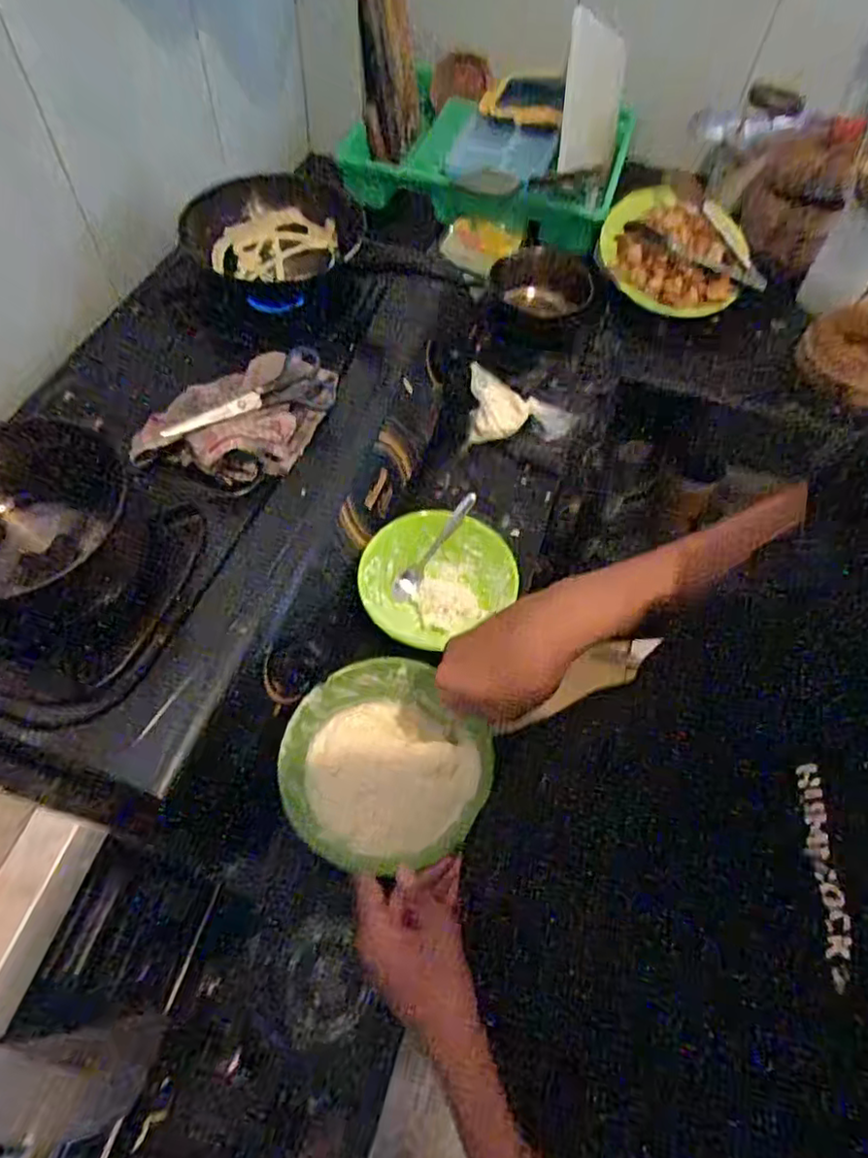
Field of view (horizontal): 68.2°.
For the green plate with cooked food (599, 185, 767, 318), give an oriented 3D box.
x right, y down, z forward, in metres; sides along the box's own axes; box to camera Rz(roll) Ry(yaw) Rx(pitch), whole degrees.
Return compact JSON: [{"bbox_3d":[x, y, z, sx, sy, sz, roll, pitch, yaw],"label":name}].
[{"bbox_3d":[0.348,-0.478,0.919,0.202,0.049,0.196,0,72,1],"label":"green plate with cooked food"}]

